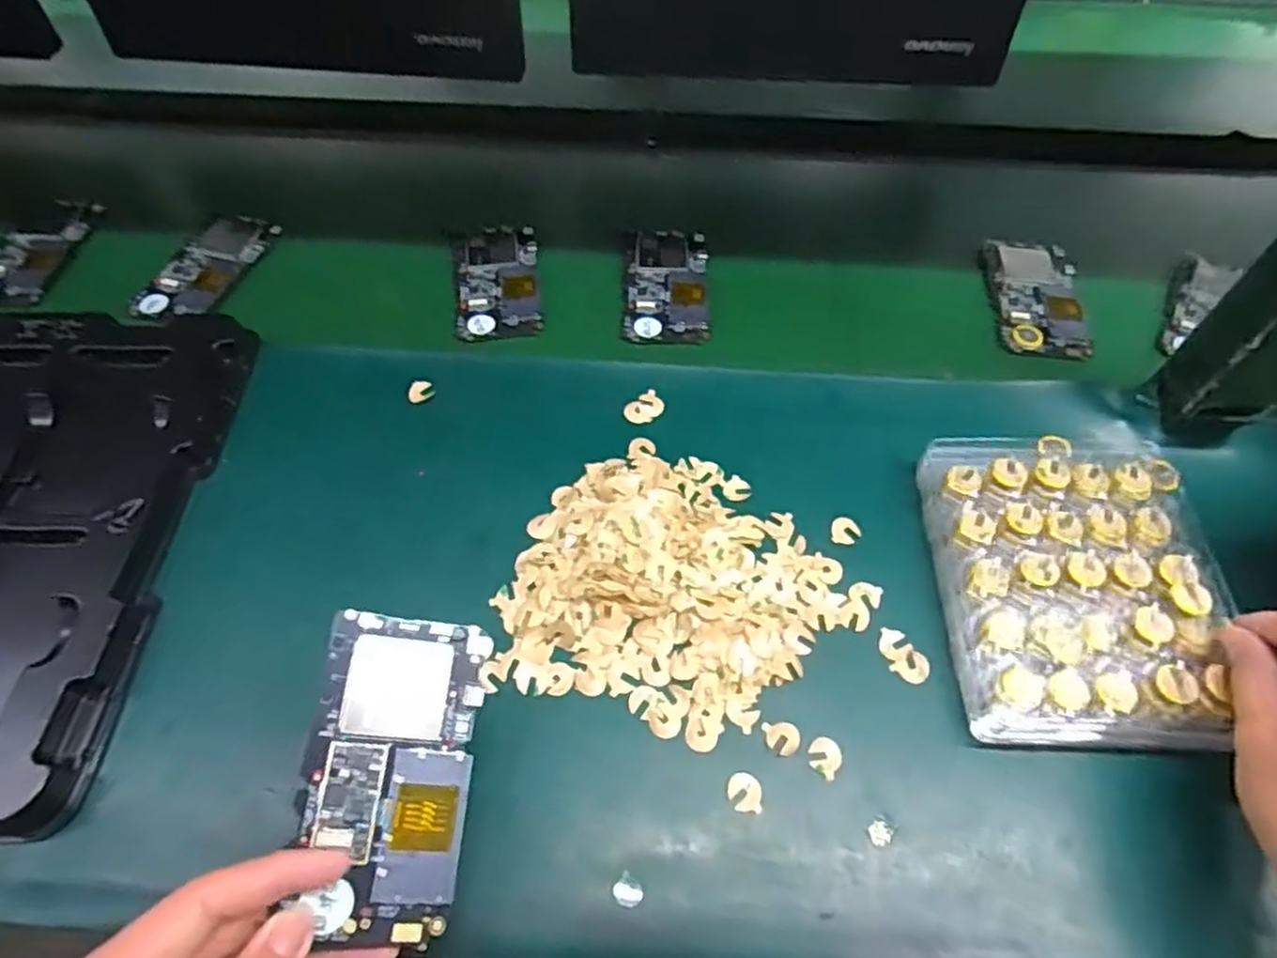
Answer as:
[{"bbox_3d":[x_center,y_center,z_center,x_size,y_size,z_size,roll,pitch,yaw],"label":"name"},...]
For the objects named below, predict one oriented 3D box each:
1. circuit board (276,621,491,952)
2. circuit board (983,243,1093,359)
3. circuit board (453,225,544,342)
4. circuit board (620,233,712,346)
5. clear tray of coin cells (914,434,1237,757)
[{"bbox_3d":[-0.103,0.121,0.303,0.066,0.006,0.123,13,67,-18],"label":"circuit board"},{"bbox_3d":[0.305,-0.141,0.561,0.066,0.010,0.119,7,56,5],"label":"circuit board"},{"bbox_3d":[-0.110,-0.157,0.568,0.064,0.008,0.117,-7,56,-5],"label":"circuit board"},{"bbox_3d":[0.023,-0.154,0.566,0.062,0.005,0.119,3,55,2],"label":"circuit board"},{"bbox_3d":[0.251,0.052,0.415,0.154,0.033,0.192,2,61,1],"label":"clear tray of coin cells"}]

